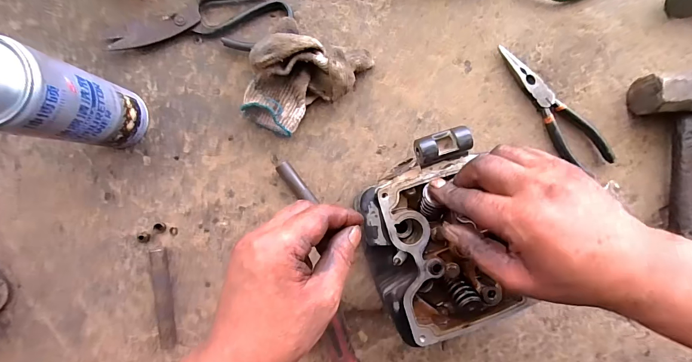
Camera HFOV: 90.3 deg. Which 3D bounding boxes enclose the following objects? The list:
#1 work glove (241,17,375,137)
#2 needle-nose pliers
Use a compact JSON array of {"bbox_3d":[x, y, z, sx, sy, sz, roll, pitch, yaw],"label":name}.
[{"bbox_3d":[-0.049,-0.114,0.372,0.107,0.054,0.137,35,87,-3],"label":"work glove"},{"bbox_3d":[0.244,-0.082,0.412,0.048,0.016,0.185,-45,93,-4],"label":"needle-nose pliers"}]

